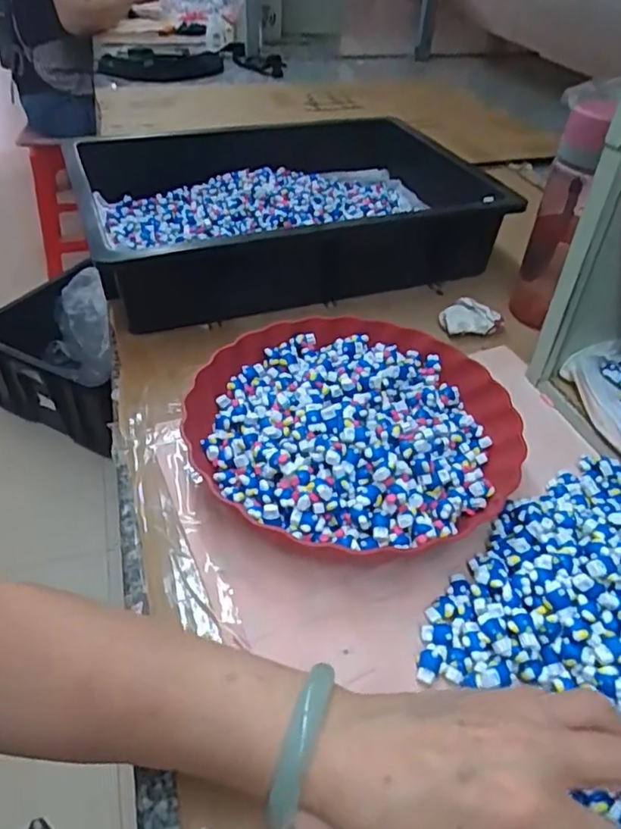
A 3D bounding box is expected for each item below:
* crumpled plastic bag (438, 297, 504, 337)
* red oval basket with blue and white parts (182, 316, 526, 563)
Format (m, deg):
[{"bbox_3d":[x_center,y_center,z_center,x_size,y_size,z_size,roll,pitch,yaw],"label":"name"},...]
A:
[{"bbox_3d":[0.164,-0.099,0.610,0.066,0.024,0.033,-9,43,-10],"label":"crumpled plastic bag"},{"bbox_3d":[0.035,0.004,0.460,0.245,0.050,0.237,-27,50,-27],"label":"red oval basket with blue and white parts"}]

